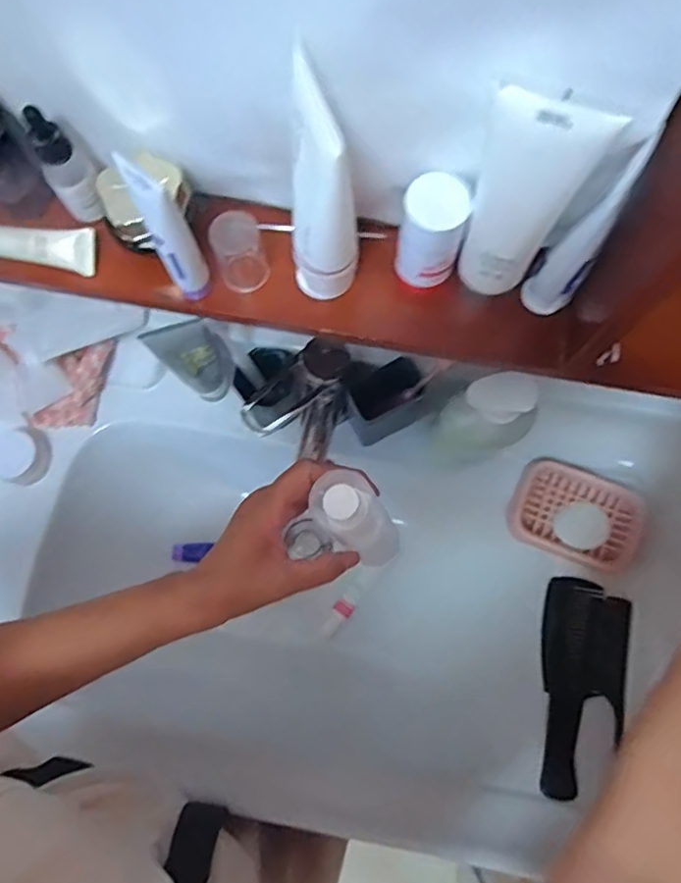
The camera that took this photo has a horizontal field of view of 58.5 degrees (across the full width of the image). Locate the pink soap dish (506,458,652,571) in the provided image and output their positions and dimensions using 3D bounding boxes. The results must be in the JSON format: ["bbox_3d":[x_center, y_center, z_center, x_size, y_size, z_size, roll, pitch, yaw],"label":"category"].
[{"bbox_3d":[0.249,0.075,0.635,0.128,0.021,0.095,22,77,6],"label":"pink soap dish"}]

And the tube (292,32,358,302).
[{"bbox_3d":[-0.009,-0.130,0.328,0.035,0.141,0.040,-1,76,0],"label":"tube"}]

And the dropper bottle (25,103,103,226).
[{"bbox_3d":[-0.167,-0.166,0.371,0.027,0.075,0.023,-35,78,-8],"label":"dropper bottle"}]

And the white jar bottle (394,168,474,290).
[{"bbox_3d":[0.053,-0.122,0.355,0.034,0.070,0.031,0,76,0],"label":"white jar bottle"}]

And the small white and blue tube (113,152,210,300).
[{"bbox_3d":[-0.095,-0.116,0.343,0.020,0.109,0.027,-30,77,-7],"label":"small white and blue tube"}]

